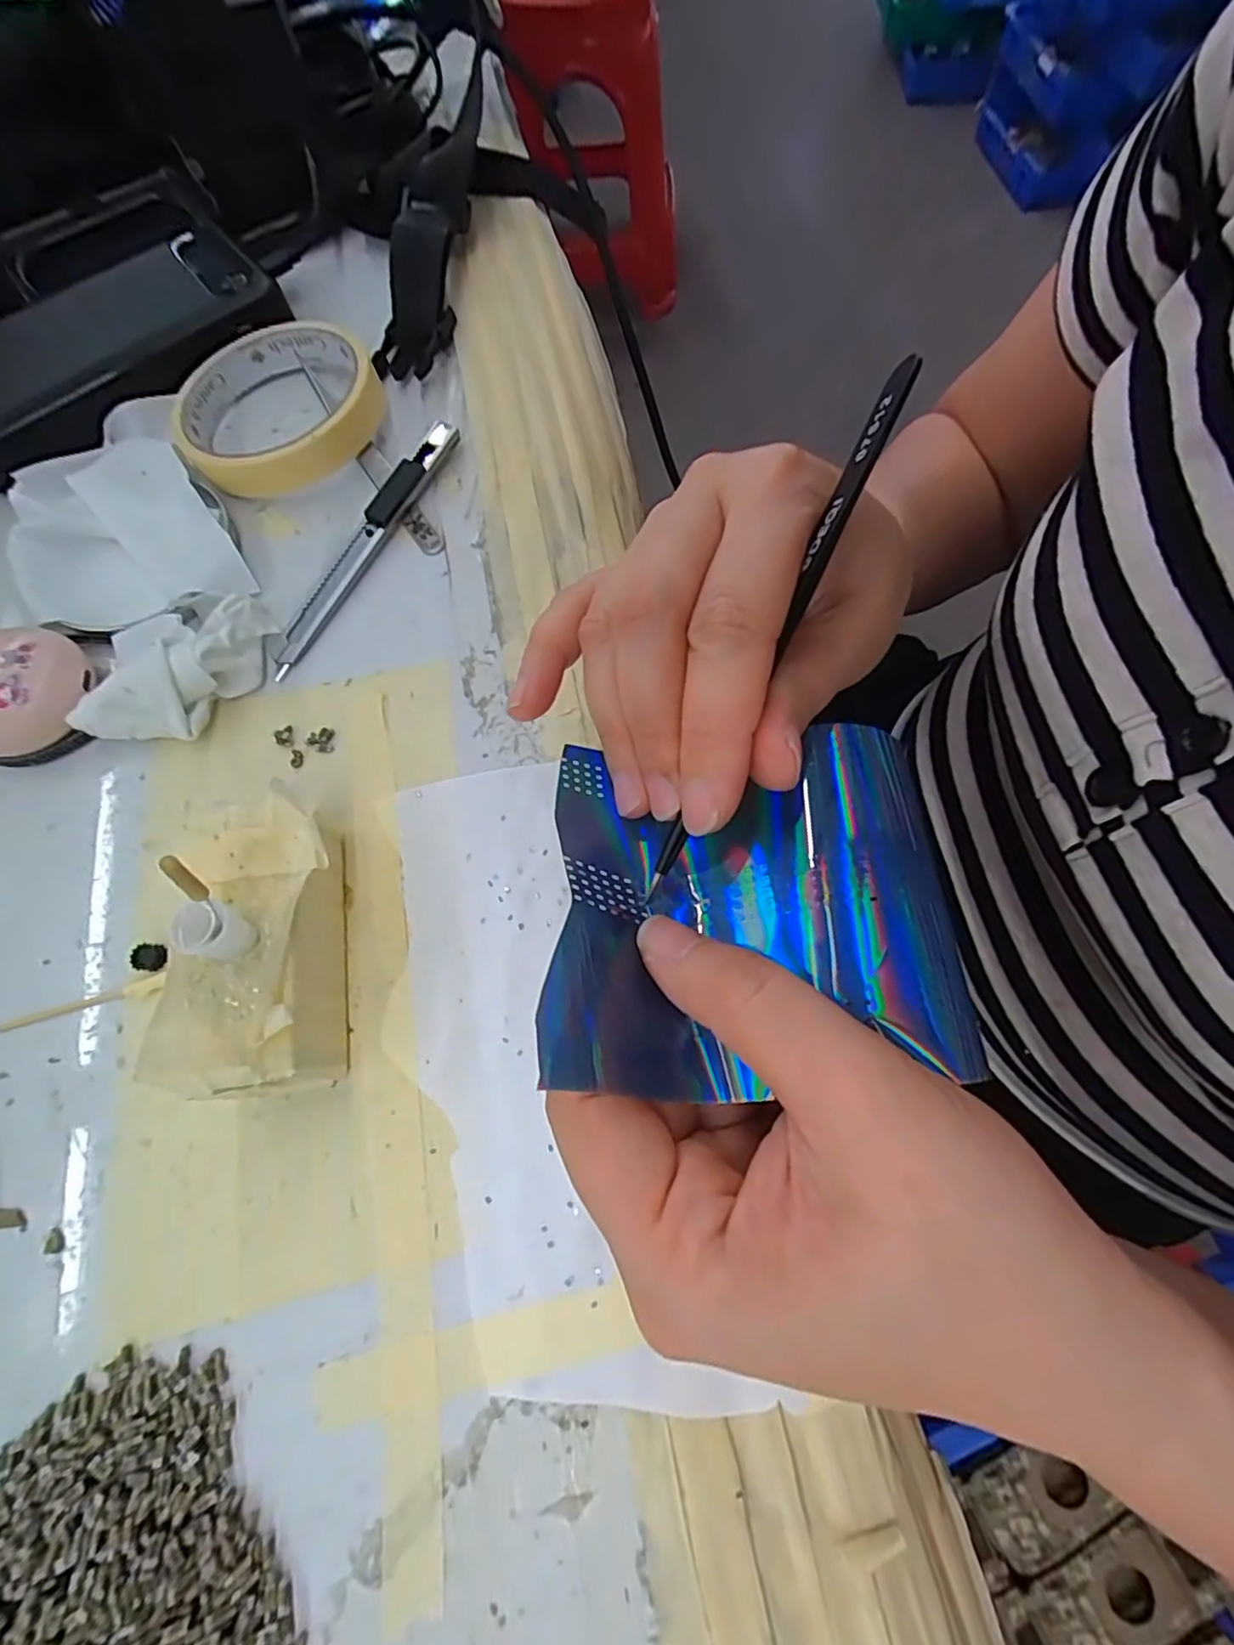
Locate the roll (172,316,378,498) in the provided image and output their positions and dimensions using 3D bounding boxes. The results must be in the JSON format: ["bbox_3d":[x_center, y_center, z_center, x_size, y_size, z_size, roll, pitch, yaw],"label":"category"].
[{"bbox_3d":[-0.148,-0.183,0.268,0.085,0.021,0.087,0,70,0],"label":"roll"}]

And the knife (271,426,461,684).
[{"bbox_3d":[-0.101,-0.115,0.250,0.013,0.009,0.131,24,72,9],"label":"knife"}]

